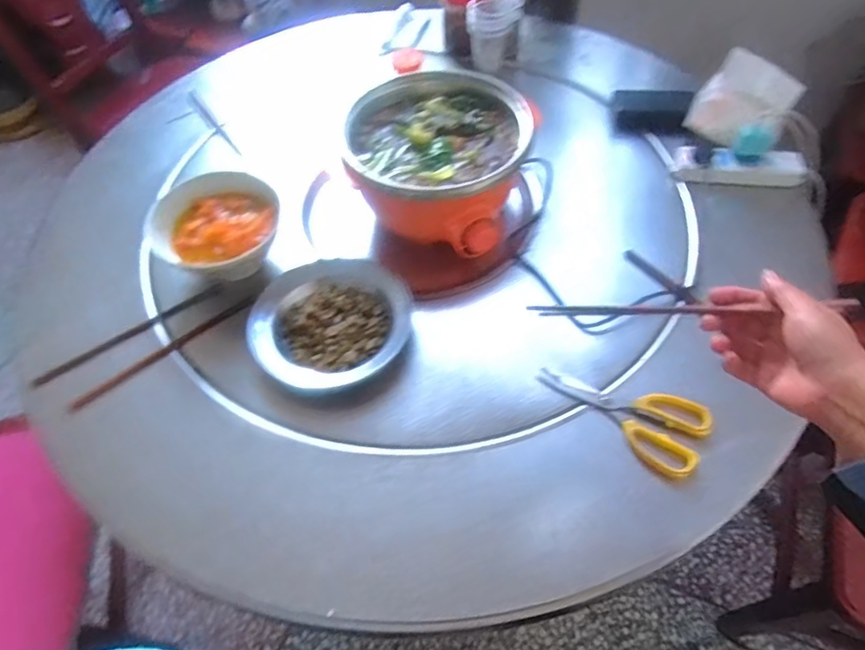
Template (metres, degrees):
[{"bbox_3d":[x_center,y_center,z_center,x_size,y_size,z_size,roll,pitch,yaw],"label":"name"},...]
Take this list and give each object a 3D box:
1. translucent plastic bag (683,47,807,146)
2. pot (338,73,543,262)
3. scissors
[{"bbox_3d":[0.460,-0.333,0.846,0.120,0.124,0.037,43,38,17],"label":"translucent plastic bag"},{"bbox_3d":[0.005,-0.228,0.793,0.236,0.135,0.256,-1,56,1],"label":"pot"},{"bbox_3d":[0.219,0.088,0.637,0.183,0.018,0.090,36,64,23],"label":"scissors"}]

